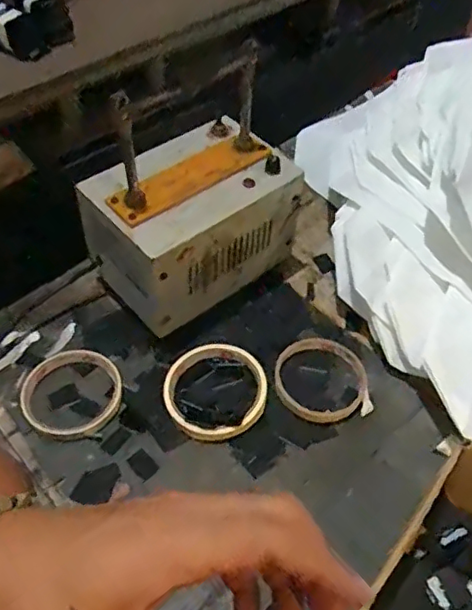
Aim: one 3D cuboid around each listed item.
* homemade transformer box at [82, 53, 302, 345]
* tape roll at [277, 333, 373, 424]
[{"bbox_3d":[-0.048,-0.077,0.547,0.186,0.123,0.117,-34,58,-23],"label":"homemade transformer box"},{"bbox_3d":[0.076,0.064,0.519,0.083,0.013,0.091,-1,51,1],"label":"tape roll"}]

